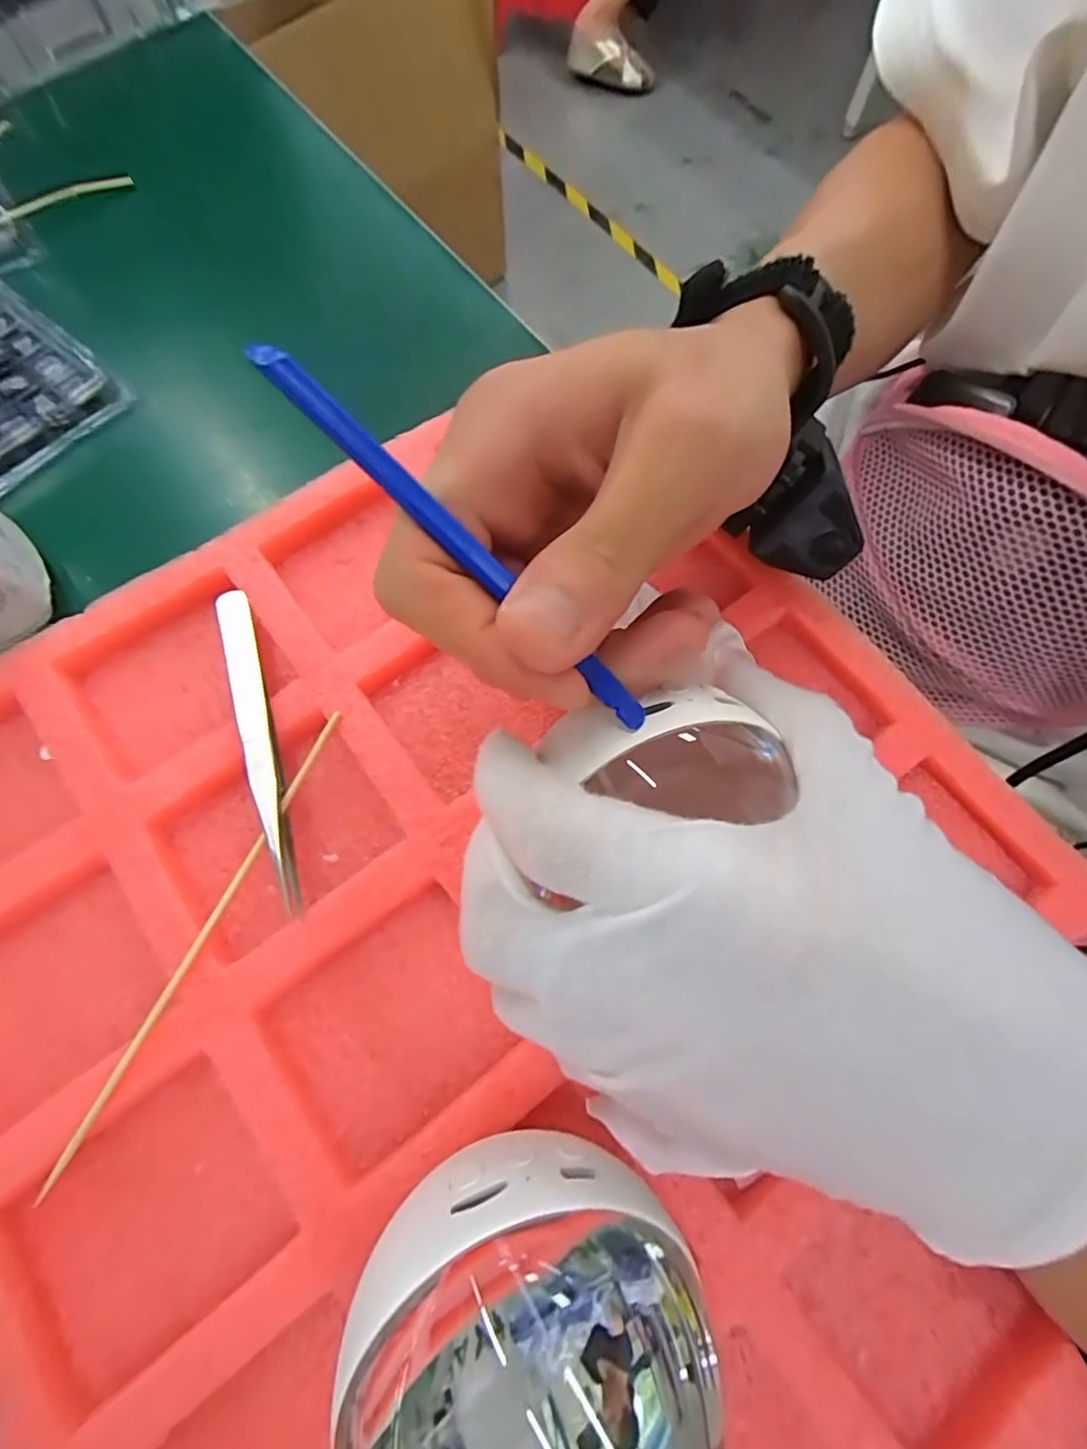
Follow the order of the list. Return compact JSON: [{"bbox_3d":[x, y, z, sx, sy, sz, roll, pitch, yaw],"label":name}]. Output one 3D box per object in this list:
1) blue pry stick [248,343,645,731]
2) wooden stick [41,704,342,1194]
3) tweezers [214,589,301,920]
[{"bbox_3d":[-0.016,-0.036,0.120,0.105,0.004,0.006,43,73,-12],"label":"blue pry stick"},{"bbox_3d":[-0.099,0.059,0.170,0.004,0.004,0.144,24,72,7],"label":"wooden stick"},{"bbox_3d":[-0.094,0.004,0.190,0.010,0.005,0.112,-18,72,-7],"label":"tweezers"}]

